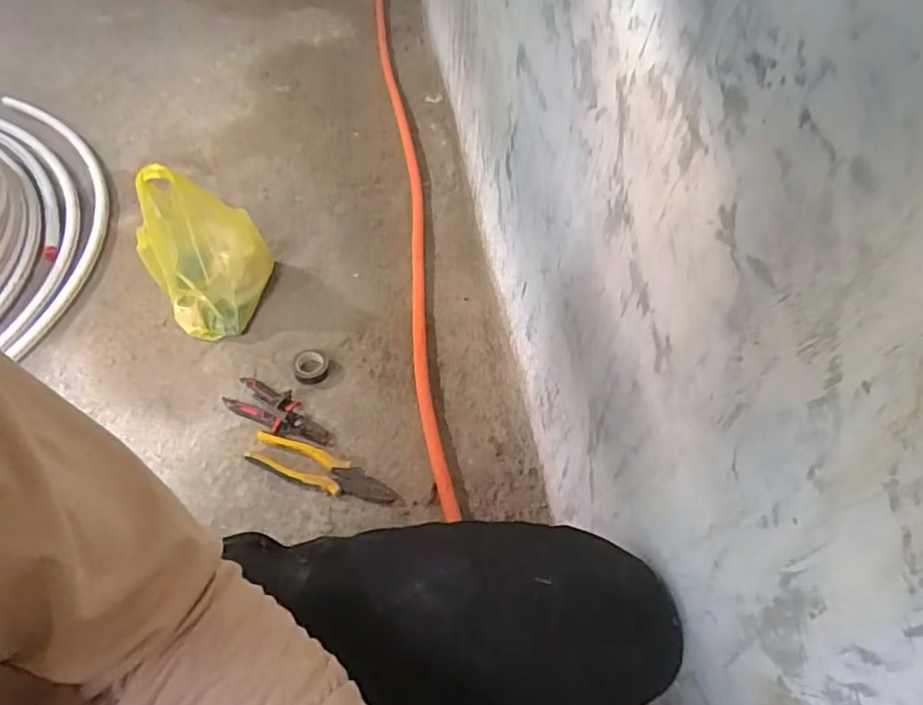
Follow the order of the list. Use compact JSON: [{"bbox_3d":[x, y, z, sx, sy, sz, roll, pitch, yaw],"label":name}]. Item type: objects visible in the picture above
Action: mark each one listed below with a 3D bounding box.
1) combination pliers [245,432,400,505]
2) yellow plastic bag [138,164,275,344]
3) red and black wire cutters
[{"bbox_3d":[-0.197,0.170,0.824,0.220,0.020,0.057,17,54,8],"label":"combination pliers"},{"bbox_3d":[-0.403,-0.149,0.922,0.178,0.237,0.148,-25,59,-21],"label":"yellow plastic bag"},{"bbox_3d":[-0.270,0.095,0.873,0.176,0.017,0.065,27,56,15],"label":"red and black wire cutters"}]

